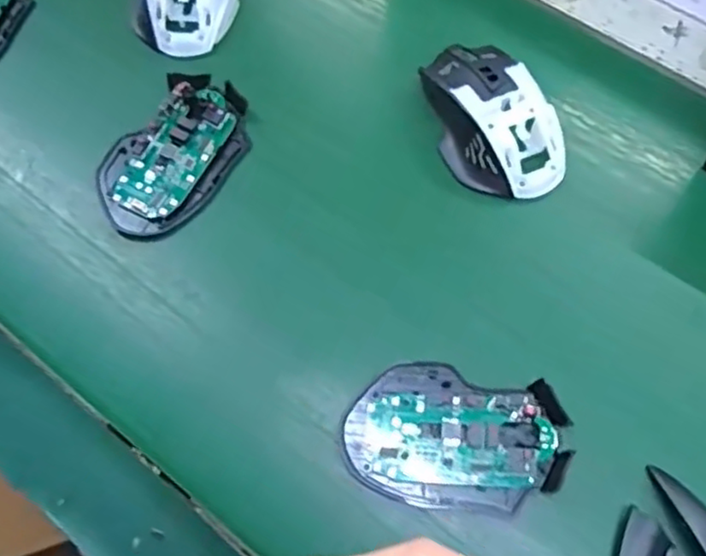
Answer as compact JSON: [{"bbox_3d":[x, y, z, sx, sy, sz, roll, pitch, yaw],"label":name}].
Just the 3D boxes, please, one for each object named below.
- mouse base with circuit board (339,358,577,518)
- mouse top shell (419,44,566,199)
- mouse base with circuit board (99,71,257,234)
[{"bbox_3d":[0.054,0.083,0.358,0.113,0.013,0.071,9,70,5],"label":"mouse base with circuit board"},{"bbox_3d":[0.086,-0.101,0.431,0.067,0.041,0.112,-27,71,-8],"label":"mouse top shell"},{"bbox_3d":[-0.114,-0.080,0.434,0.069,0.015,0.114,31,73,12],"label":"mouse base with circuit board"}]

